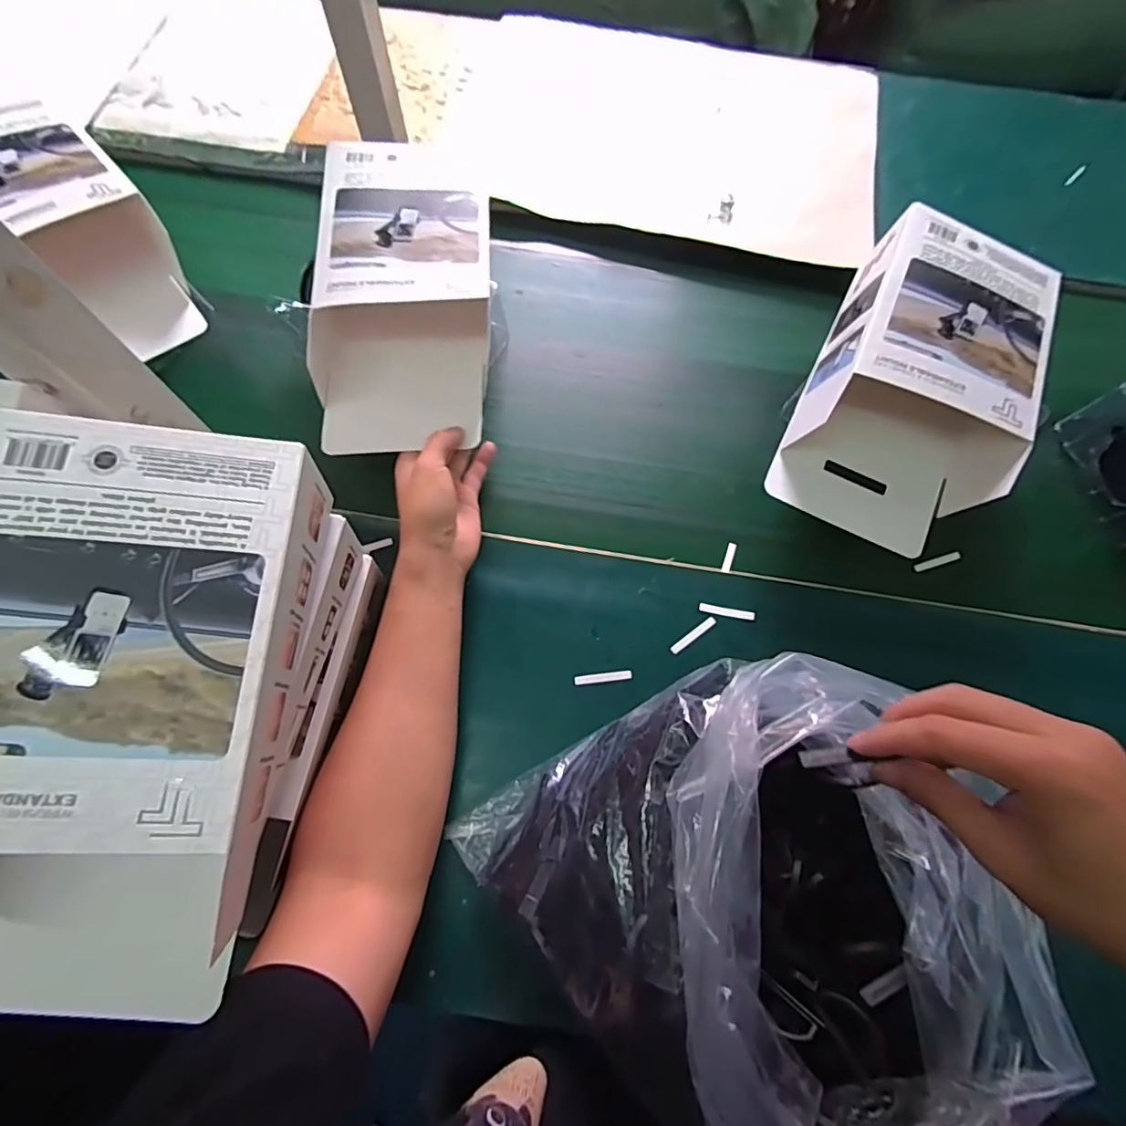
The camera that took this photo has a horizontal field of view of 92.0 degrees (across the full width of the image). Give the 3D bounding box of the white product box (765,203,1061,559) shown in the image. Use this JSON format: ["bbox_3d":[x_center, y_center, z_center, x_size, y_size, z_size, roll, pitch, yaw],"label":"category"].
[{"bbox_3d":[0.284,-0.144,0.437,0.147,0.084,0.246,26,70,8],"label":"white product box"}]

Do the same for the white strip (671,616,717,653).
[{"bbox_3d":[0.109,0.060,0.453,0.047,0.004,0.007,-35,75,-12],"label":"white strip"}]

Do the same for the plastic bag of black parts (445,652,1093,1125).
[{"bbox_3d":[0.105,0.210,0.317,0.231,0.139,0.280,-36,75,-12],"label":"plastic bag of black parts"}]

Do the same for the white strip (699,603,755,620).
[{"bbox_3d":[0.139,0.041,0.460,0.046,0.004,0.008,10,69,2],"label":"white strip"}]

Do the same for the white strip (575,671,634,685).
[{"bbox_3d":[0.033,0.093,0.439,0.046,0.004,0.007,-7,71,-3],"label":"white strip"}]

